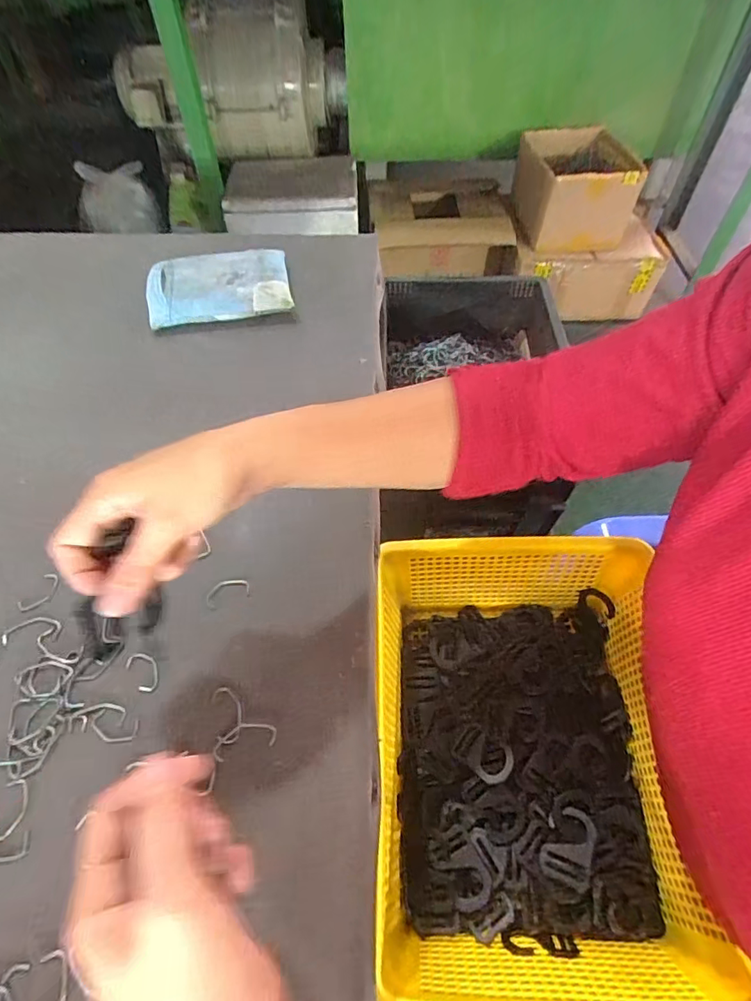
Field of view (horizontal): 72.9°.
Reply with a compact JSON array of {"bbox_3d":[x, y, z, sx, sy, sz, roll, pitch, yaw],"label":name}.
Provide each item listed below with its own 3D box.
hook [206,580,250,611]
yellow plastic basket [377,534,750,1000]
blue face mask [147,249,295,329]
[{"bbox_3d":[-0.113,0.069,0.387,0.033,0.006,0.017,-22,57,-13],"label":"hook"},{"bbox_3d":[0.113,0.178,0.394,0.213,0.097,0.325,0,55,0],"label":"yellow plastic basket"},{"bbox_3d":[-0.183,-0.256,0.598,0.156,0.028,0.105,-11,55,-6],"label":"blue face mask"}]

